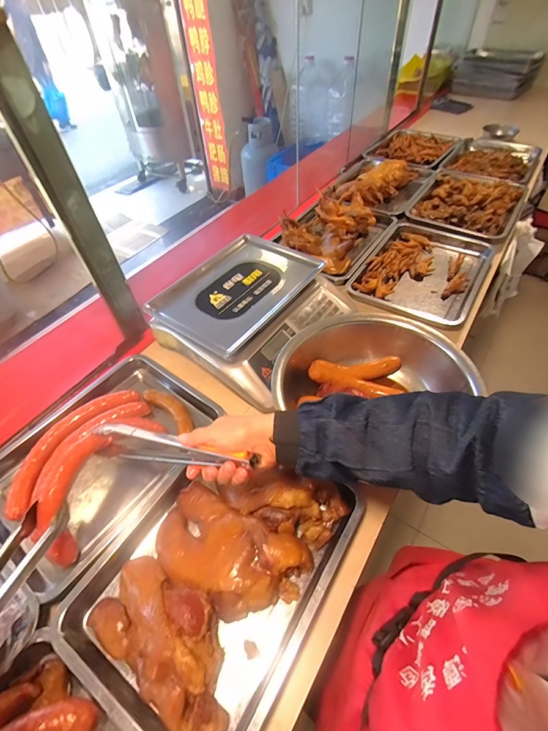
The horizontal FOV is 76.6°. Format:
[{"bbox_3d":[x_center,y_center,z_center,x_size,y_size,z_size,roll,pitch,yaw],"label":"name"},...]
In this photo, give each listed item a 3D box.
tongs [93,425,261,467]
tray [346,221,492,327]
[{"bbox_3d":[-0.166,0.120,0.503,0.324,0.056,0.037,-3,49,34],"label":"tongs"},{"bbox_3d":[0.395,-0.252,0.922,0.284,0.044,0.389,26,60,21],"label":"tray"}]

